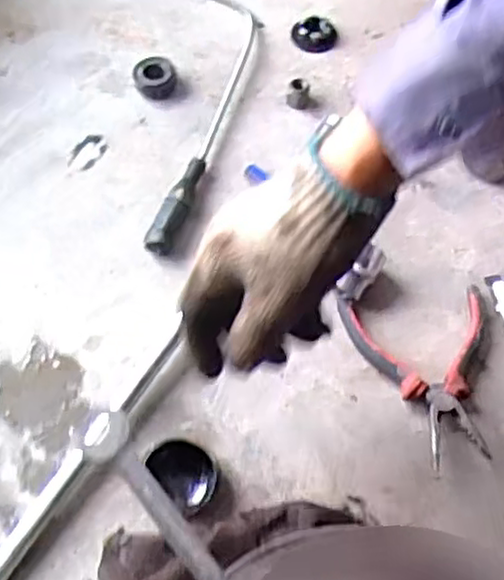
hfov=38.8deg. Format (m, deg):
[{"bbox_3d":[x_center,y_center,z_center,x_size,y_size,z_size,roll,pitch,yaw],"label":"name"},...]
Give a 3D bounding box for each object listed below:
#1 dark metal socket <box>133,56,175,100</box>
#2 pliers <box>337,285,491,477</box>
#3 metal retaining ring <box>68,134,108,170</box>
[{"bbox_3d":[-0.095,-0.208,0.698,0.039,0.022,0.038,0,61,1],"label":"dark metal socket"},{"bbox_3d":[0.135,0.064,0.550,0.114,0.018,0.138,-7,61,-3],"label":"pliers"},{"bbox_3d":[-0.154,-0.130,0.672,0.031,0.004,0.041,32,75,23],"label":"metal retaining ring"}]

